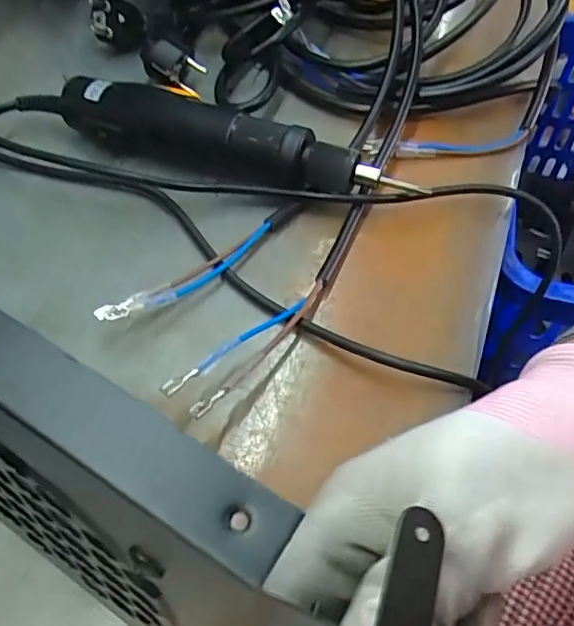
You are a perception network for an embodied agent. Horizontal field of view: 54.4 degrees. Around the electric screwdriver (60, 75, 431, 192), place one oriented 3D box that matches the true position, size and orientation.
[{"bbox_3d":[-0.037,-0.113,0.368,0.254,0.040,0.046,18,56,13],"label":"electric screwdriver"}]

